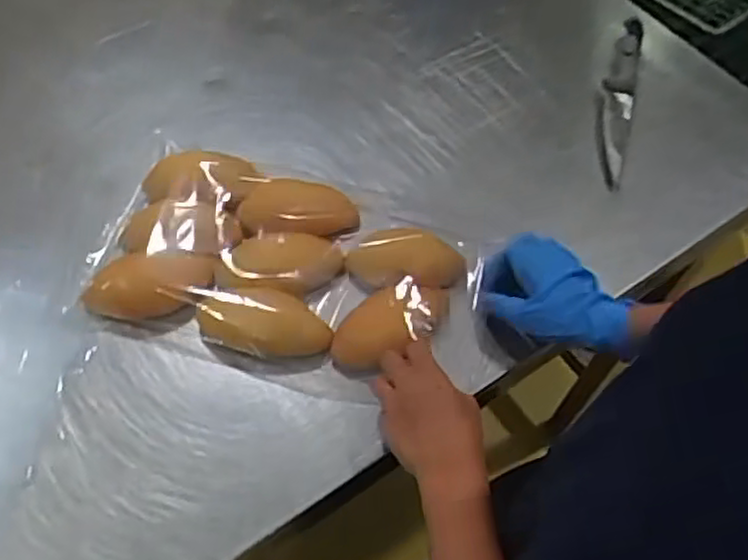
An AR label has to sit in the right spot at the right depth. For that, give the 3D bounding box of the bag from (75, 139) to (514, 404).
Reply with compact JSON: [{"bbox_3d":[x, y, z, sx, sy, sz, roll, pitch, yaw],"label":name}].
[{"bbox_3d":[-0.073,-0.015,0.673,0.393,0.055,0.219,14,57,7],"label":"bag"}]

